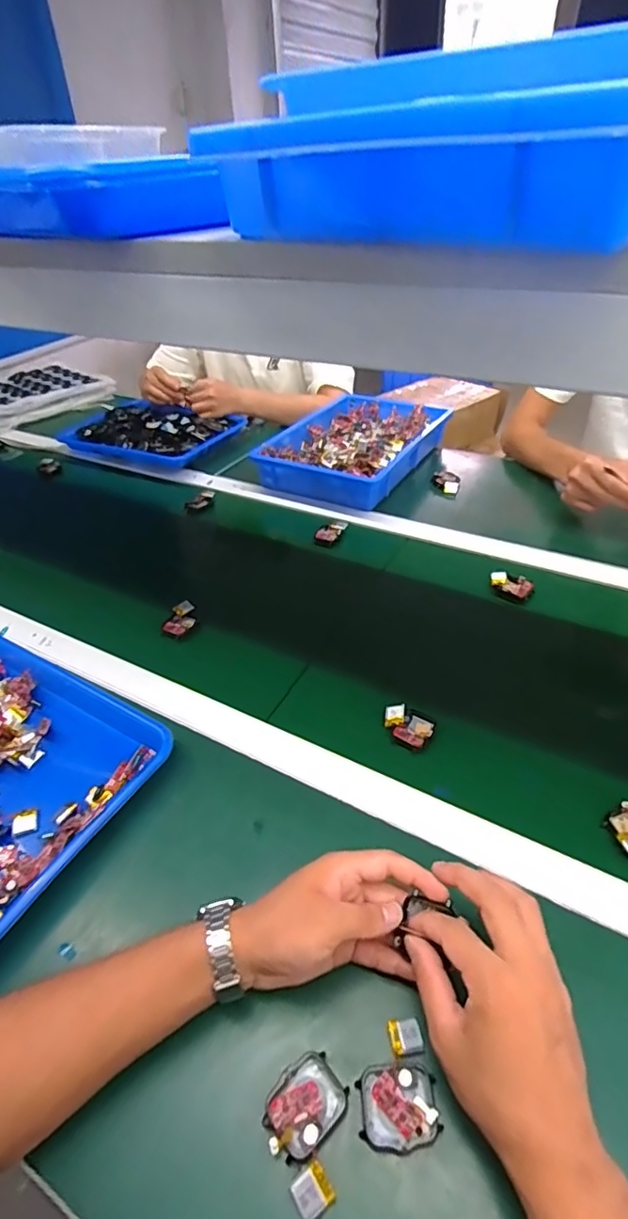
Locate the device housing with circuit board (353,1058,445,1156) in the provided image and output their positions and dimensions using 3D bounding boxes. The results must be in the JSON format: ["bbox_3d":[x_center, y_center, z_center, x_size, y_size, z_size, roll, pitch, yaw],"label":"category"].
[{"bbox_3d":[0.051,0.298,0.325,0.046,0.007,0.040,-4,41,-1],"label":"device housing with circuit board"}]

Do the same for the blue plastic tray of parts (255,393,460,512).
[{"bbox_3d":[0.077,-0.300,0.989,0.257,0.064,0.333,17,45,22],"label":"blue plastic tray of parts"}]

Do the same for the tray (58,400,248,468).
[{"bbox_3d":[-0.322,-0.353,1.088,0.319,0.057,0.209,15,44,20],"label":"tray"}]

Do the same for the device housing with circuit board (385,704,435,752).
[{"bbox_3d":[0.094,0.119,0.544,0.048,0.008,0.039,24,62,15],"label":"device housing with circuit board"}]

